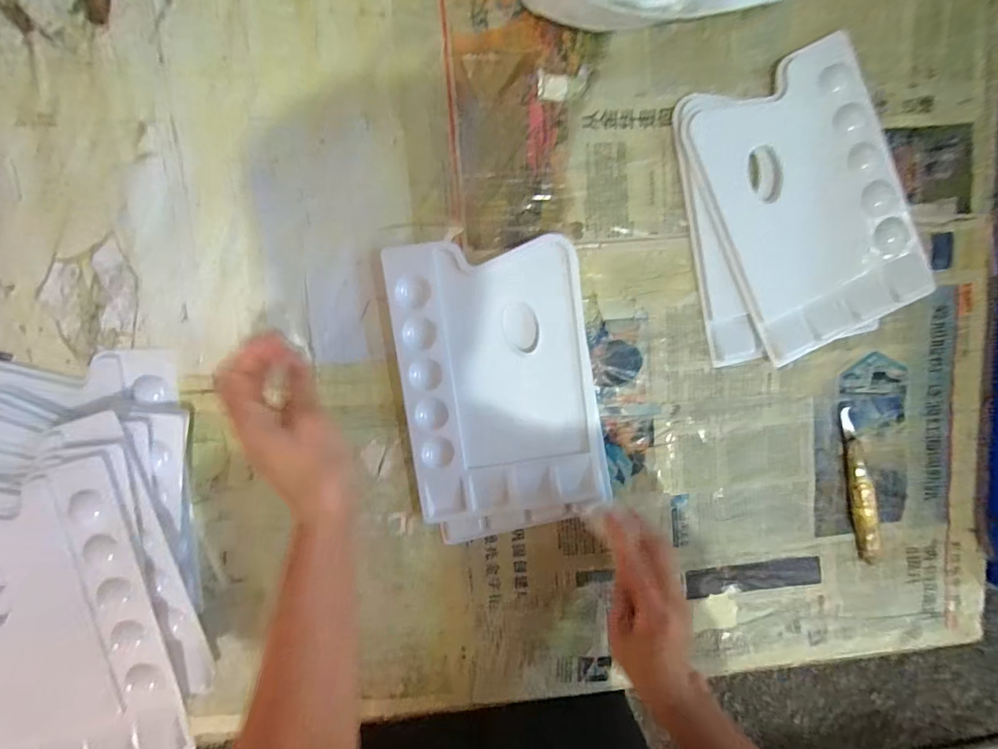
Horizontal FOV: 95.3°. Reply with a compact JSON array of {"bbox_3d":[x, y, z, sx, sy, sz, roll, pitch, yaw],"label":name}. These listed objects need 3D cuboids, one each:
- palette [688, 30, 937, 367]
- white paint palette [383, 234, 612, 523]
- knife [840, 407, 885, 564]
[{"bbox_3d":[0.270,-0.144,0.395,0.157,0.018,0.231,-25,98,-1],"label":"palette"},{"bbox_3d":[0.002,0.008,0.397,0.164,0.015,0.236,-7,98,-4],"label":"white paint palette"},{"bbox_3d":[0.346,0.108,0.434,0.019,0.014,0.152,-13,98,-3],"label":"knife"}]

